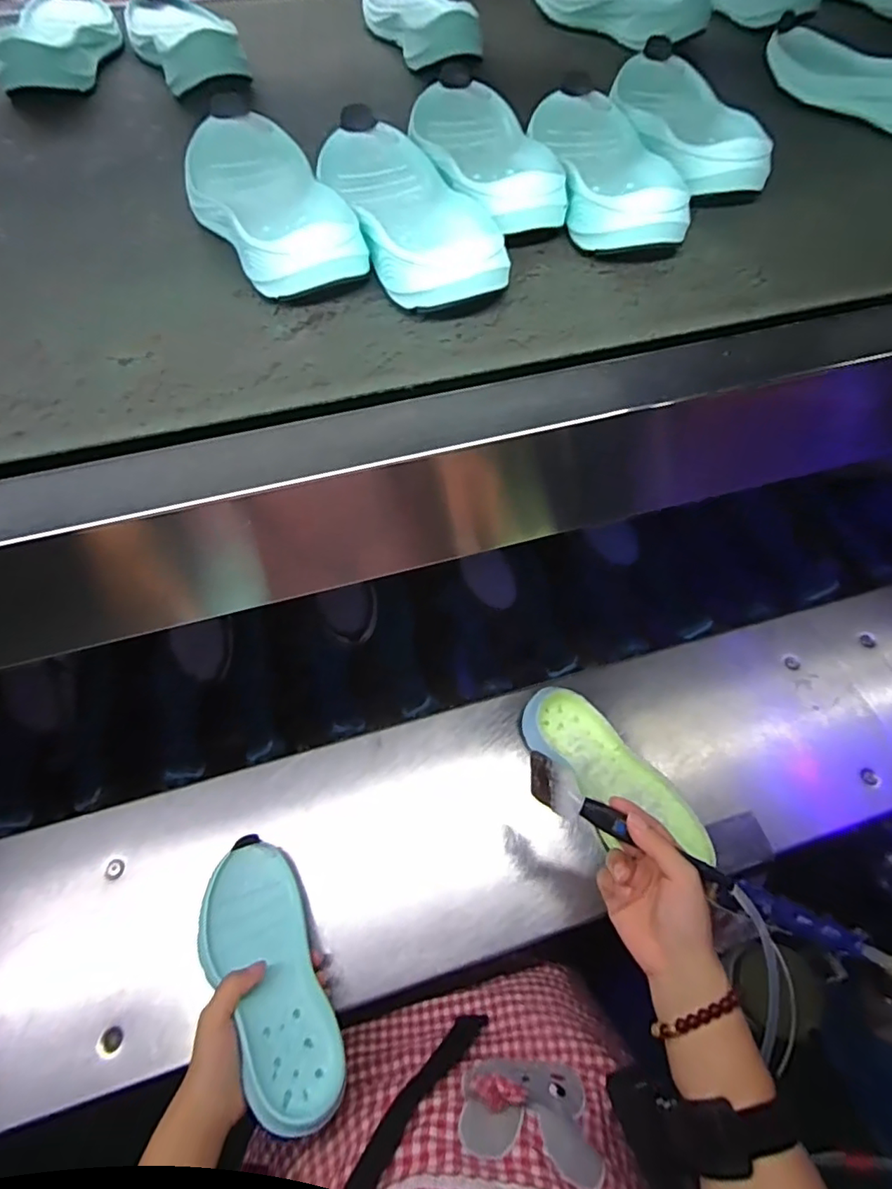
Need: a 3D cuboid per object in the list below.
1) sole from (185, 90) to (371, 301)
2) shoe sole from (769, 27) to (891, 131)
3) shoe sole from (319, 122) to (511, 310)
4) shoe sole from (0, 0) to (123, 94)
[{"bbox_3d":[-0.125,-0.270,0.382,0.087,0.034,0.226,-19,60,-13],"label":"sole"},{"bbox_3d":[0.371,-0.443,0.485,0.076,0.036,0.208,-39,66,-22],"label":"shoe sole"},{"bbox_3d":[-0.027,-0.254,0.374,0.077,0.035,0.203,-20,60,-13],"label":"shoe sole"},{"bbox_3d":[-0.353,-0.518,0.522,0.087,0.032,0.213,-9,58,-6],"label":"shoe sole"}]

